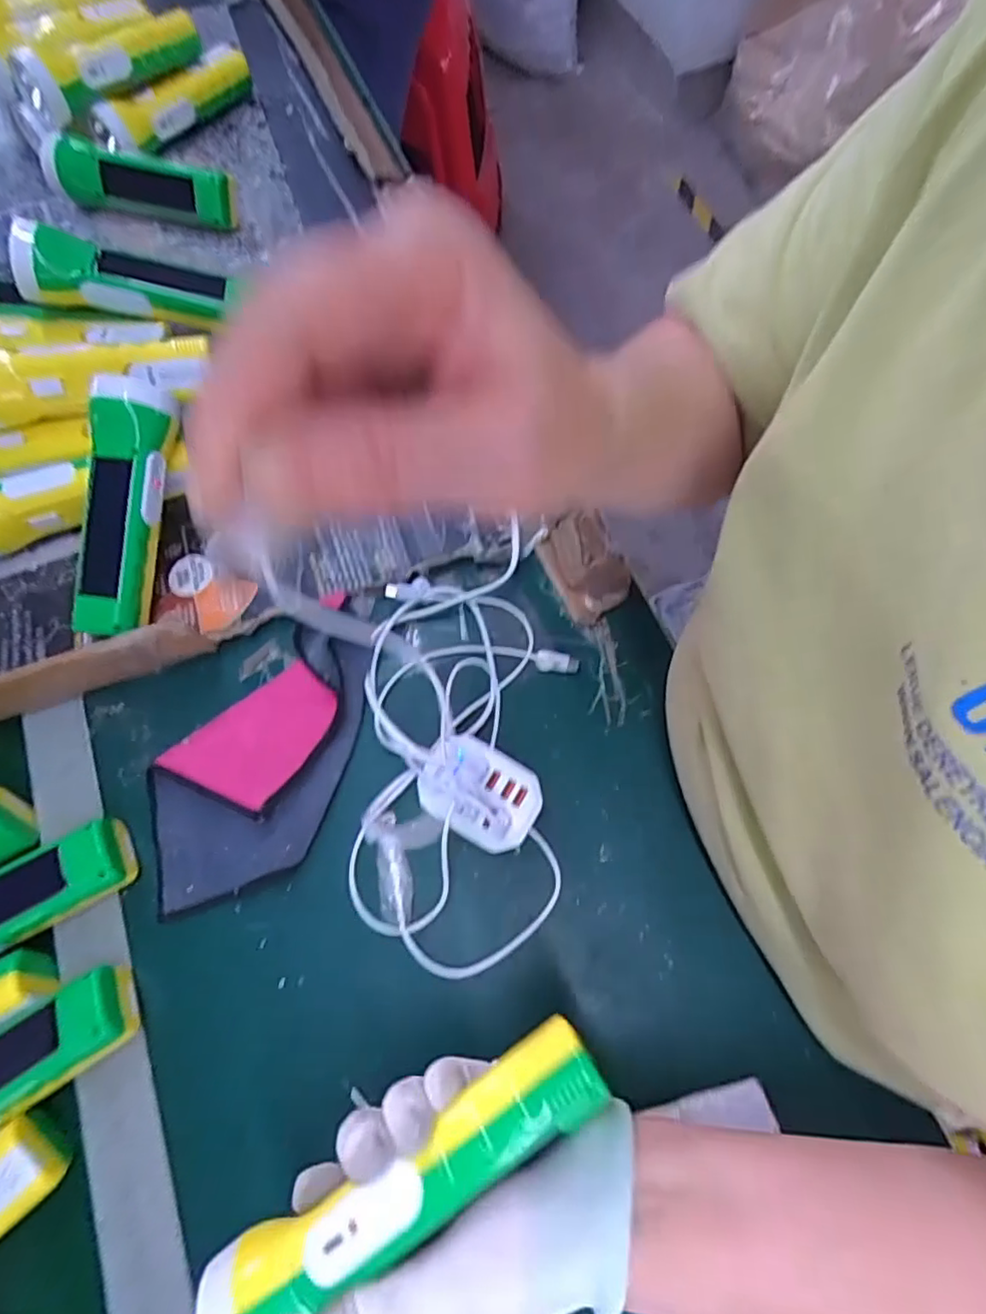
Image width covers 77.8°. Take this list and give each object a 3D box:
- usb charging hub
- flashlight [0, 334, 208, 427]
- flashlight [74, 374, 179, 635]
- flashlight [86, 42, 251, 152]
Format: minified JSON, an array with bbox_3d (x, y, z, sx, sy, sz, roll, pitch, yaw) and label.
[{"bbox_3d":[-0.009,0.084,0.379,0.074,0.034,0.054,29,74,11],"label":"usb charging hub"},{"bbox_3d":[-0.291,-0.200,0.432,0.165,0.039,0.049,-6,71,0],"label":"flashlight"},{"bbox_3d":[-0.243,-0.098,0.409,0.047,0.039,0.161,8,92,4],"label":"flashlight"},{"bbox_3d":[-0.299,-0.532,0.579,0.038,0.035,0.172,35,72,13],"label":"flashlight"}]

